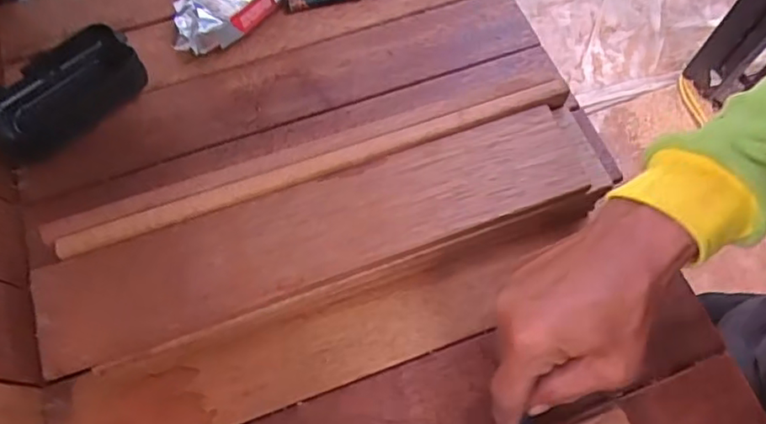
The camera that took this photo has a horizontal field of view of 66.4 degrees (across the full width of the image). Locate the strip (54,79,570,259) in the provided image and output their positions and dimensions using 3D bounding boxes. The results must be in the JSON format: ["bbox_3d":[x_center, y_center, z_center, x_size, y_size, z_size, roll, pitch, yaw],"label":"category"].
[{"bbox_3d":[-0.034,-0.031,0.365,0.324,0.009,0.012,-18,67,-9],"label":"strip"}]

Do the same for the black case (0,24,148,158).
[{"bbox_3d":[-0.235,-0.087,0.434,0.113,0.043,0.055,-36,71,-16],"label":"black case"}]

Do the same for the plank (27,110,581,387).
[{"bbox_3d":[-0.037,0.008,0.354,0.327,0.013,0.066,-19,67,-9],"label":"plank"}]

